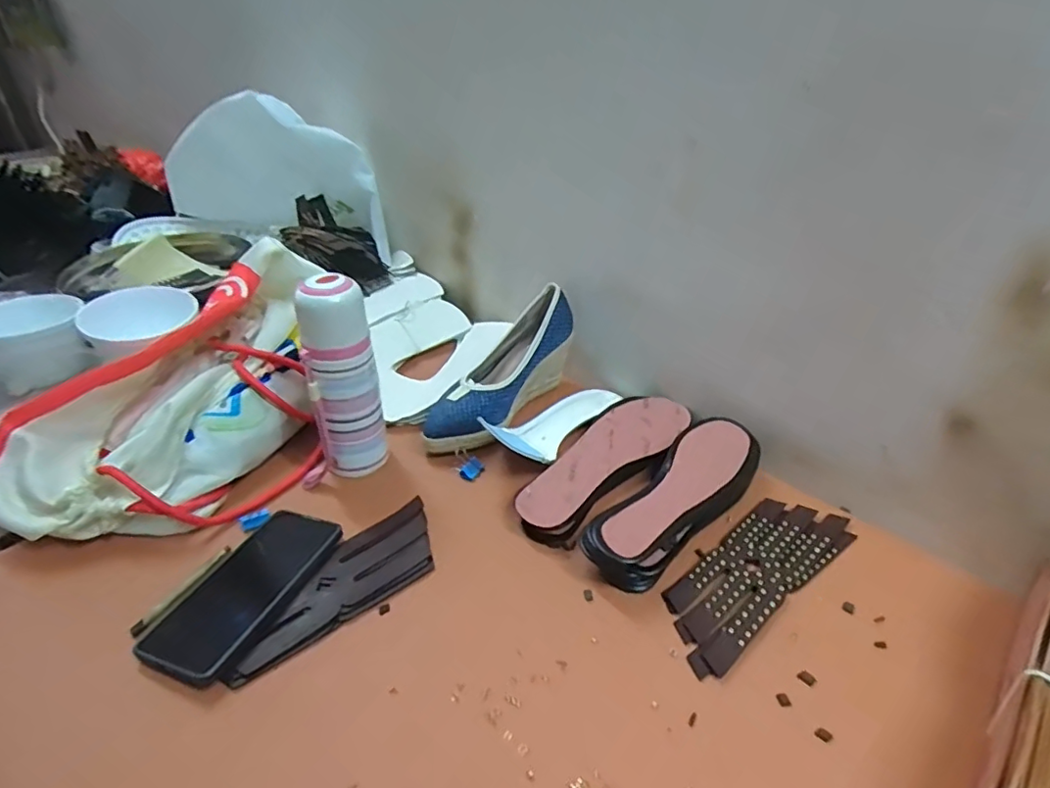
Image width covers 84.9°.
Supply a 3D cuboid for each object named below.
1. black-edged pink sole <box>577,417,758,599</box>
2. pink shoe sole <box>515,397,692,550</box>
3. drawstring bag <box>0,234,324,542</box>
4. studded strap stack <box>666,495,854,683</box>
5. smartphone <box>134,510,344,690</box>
[{"bbox_3d":[0.148,0.101,0.548,0.070,0.050,0.224,29,44,33],"label":"black-edged pink sole"},{"bbox_3d":[0.088,0.071,0.608,0.085,0.030,0.242,28,44,32],"label":"pink shoe sole"},{"bbox_3d":[-0.338,0.001,0.580,0.206,0.154,0.338,21,40,25],"label":"drawstring bag"},{"bbox_3d":[0.204,0.155,0.509,0.220,0.010,0.075,-25,43,-31],"label":"studded strap stack"},{"bbox_3d":[-0.232,0.160,0.478,0.086,0.012,0.161,11,34,20],"label":"smartphone"}]

